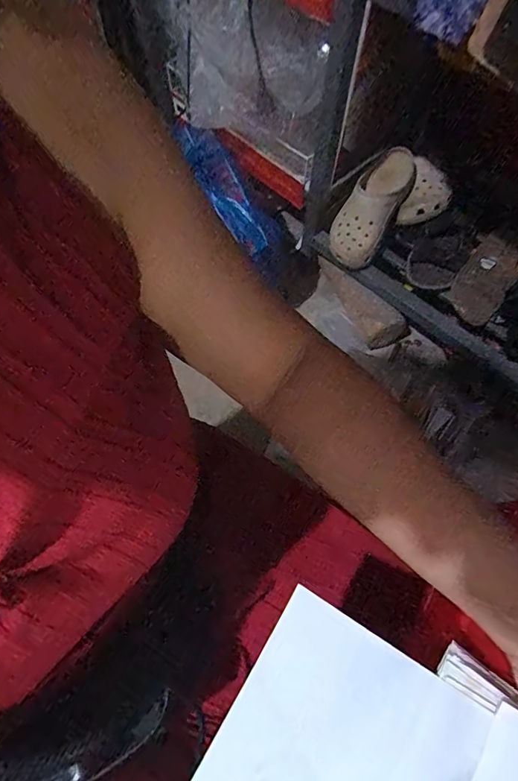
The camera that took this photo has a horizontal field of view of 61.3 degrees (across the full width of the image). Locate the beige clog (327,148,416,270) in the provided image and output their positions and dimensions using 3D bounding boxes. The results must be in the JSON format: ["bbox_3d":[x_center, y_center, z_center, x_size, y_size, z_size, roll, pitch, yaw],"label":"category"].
[{"bbox_3d":[0.225,-0.366,0.876,0.106,0.121,0.221,29,75,13],"label":"beige clog"}]

